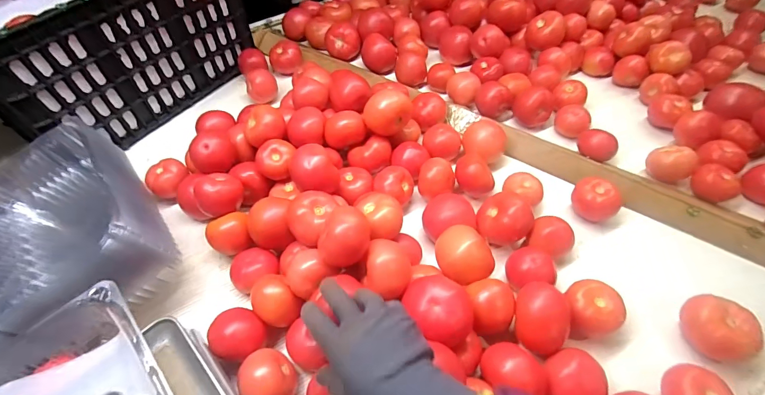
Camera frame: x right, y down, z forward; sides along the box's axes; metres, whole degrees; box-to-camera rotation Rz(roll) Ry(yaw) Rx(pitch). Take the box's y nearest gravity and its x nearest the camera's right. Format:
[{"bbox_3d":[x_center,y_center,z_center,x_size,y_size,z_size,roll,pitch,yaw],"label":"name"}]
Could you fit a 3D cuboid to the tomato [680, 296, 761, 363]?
[{"bbox_3d":[0.416,0.167,0.476,0.070,0.058,0.078,-8,52,-3],"label":"tomato"}]

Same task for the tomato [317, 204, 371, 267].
[{"bbox_3d":[-0.047,0.046,0.457,0.064,0.051,0.059,-14,53,-8],"label":"tomato"}]

